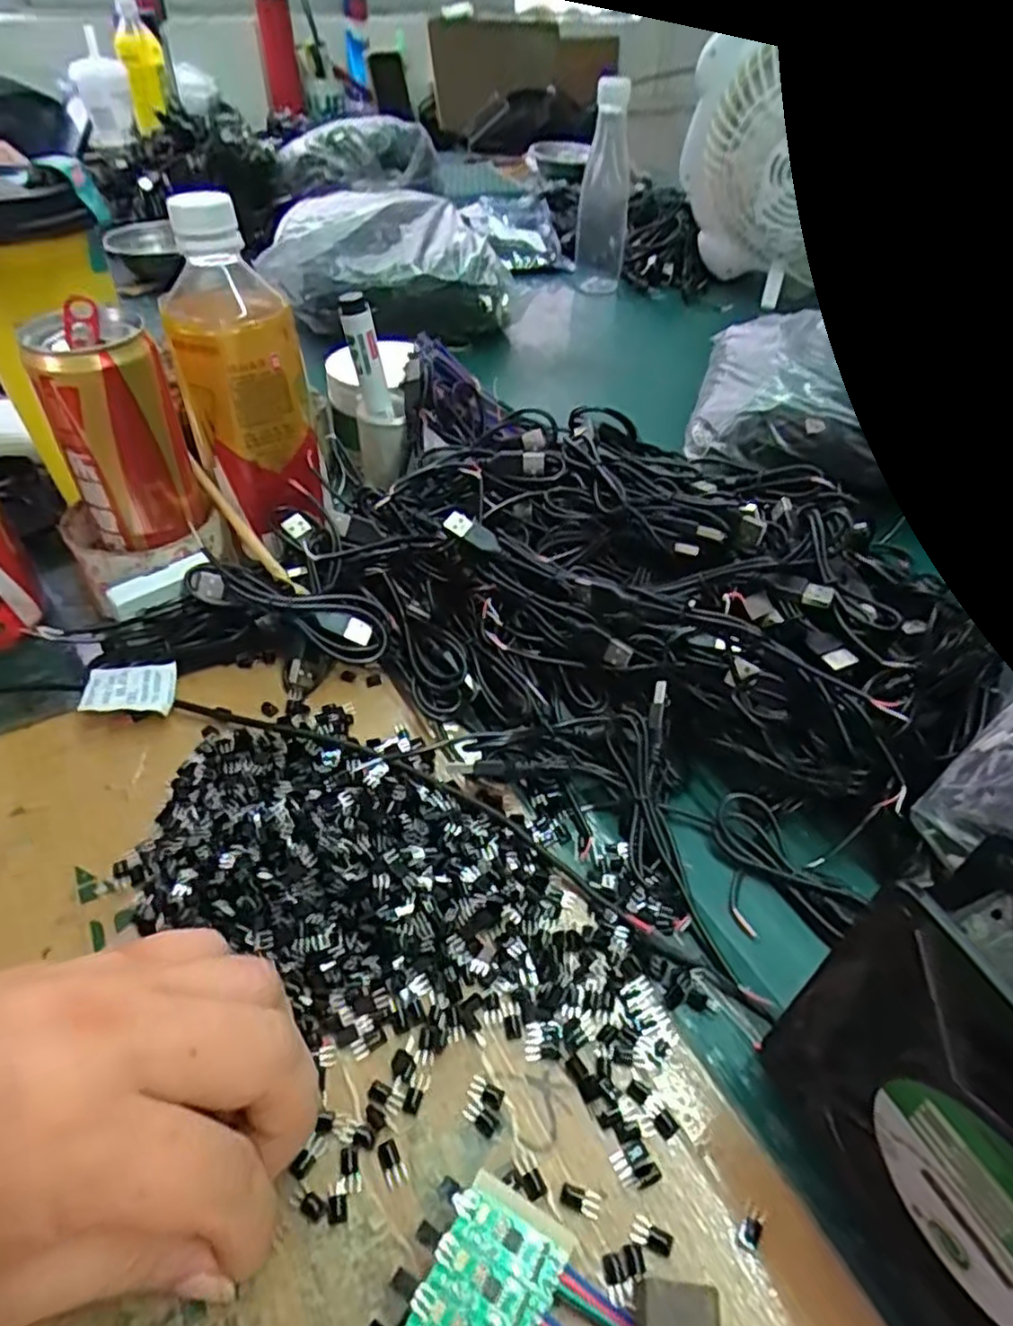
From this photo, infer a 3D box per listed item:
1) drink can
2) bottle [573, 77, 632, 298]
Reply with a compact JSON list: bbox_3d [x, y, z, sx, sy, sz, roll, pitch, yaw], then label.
[{"bbox_3d":[-0.194,-0.113,0.366,0.055,0.111,0.058,-15,46,-17],"label":"drink can"},{"bbox_3d":[0.112,-0.534,0.816,0.057,0.191,0.067,7,44,5],"label":"bottle"}]

